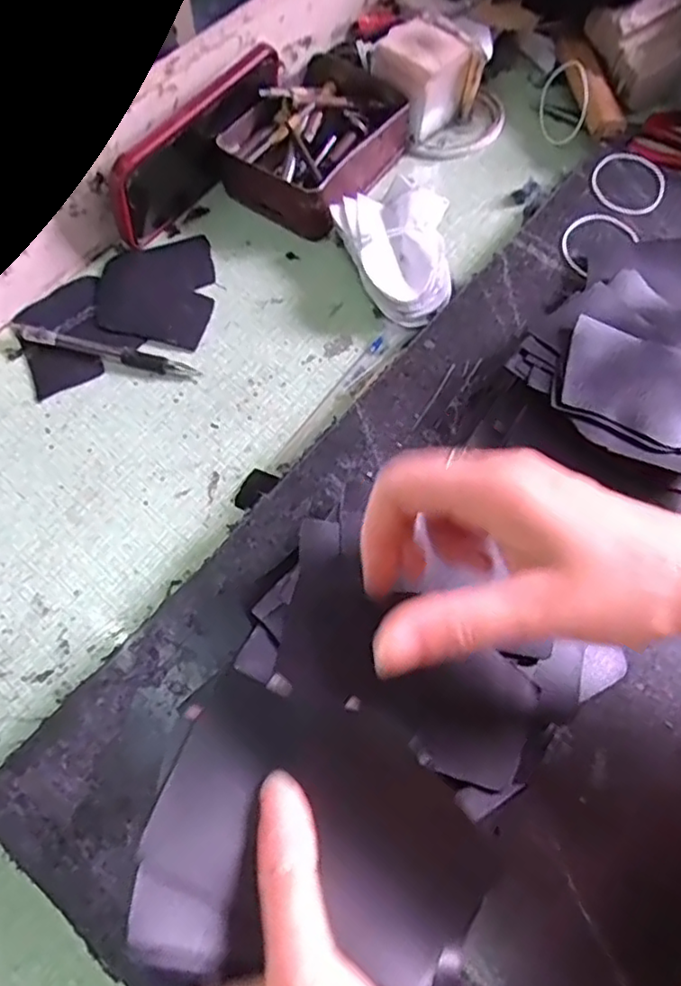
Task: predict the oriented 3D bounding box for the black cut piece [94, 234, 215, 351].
[{"bbox_3d":[-0.129,-0.146,0.454,0.079,0.005,0.096,8,67,2],"label":"black cut piece"}]

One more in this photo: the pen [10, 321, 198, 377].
[{"bbox_3d":[-0.158,-0.095,0.429,0.129,0.011,0.012,14,68,5],"label":"pen"}]

